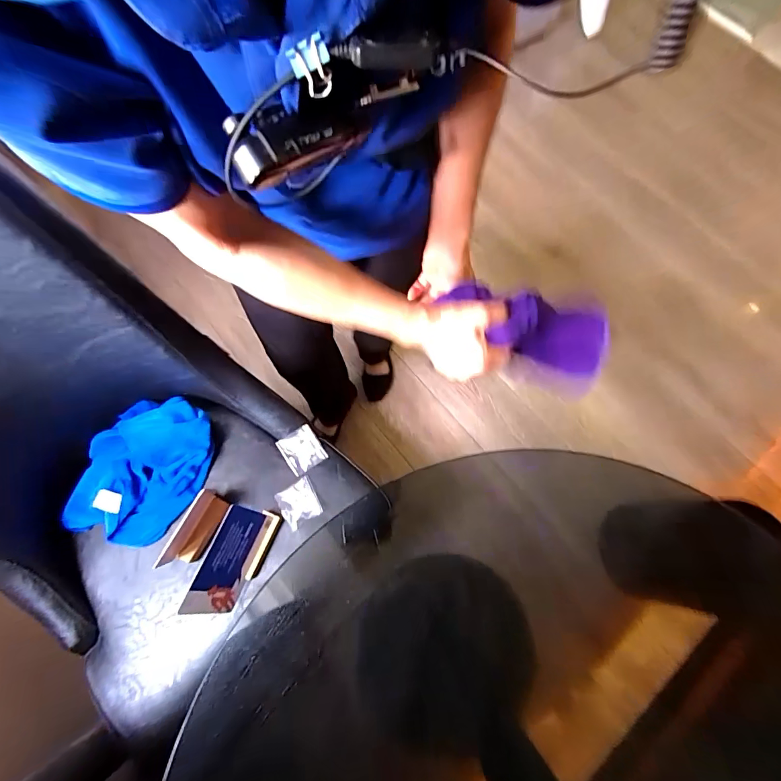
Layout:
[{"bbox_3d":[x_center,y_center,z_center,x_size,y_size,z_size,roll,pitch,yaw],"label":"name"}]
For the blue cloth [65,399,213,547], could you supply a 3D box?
[{"bbox_3d":[-0.414,0.131,0.662,0.194,0.077,0.238,13,73,3],"label":"blue cloth"}]

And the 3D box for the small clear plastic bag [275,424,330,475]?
[{"bbox_3d":[-0.158,0.106,0.713,0.066,0.012,0.070,-34,76,-11],"label":"small clear plastic bag"}]

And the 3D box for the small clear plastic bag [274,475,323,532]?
[{"bbox_3d":[-0.154,0.189,0.674,0.063,0.013,0.068,-31,75,-10],"label":"small clear plastic bag"}]

